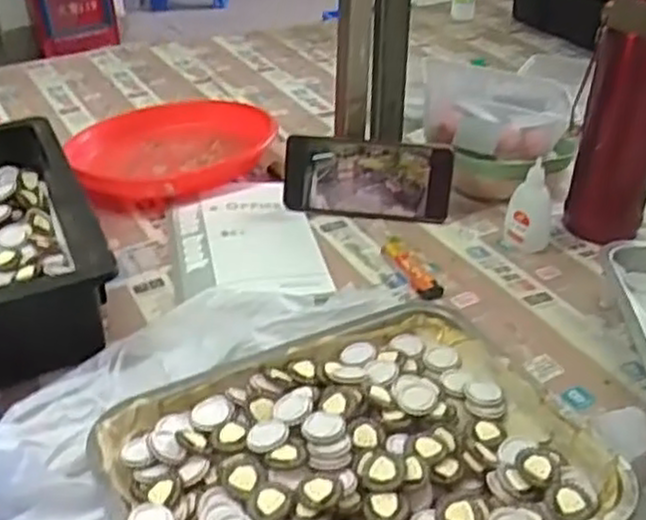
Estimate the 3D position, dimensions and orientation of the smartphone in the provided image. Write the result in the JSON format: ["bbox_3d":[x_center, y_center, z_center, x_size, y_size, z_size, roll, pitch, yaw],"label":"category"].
[{"bbox_3d":[0.045,-0.081,0.761,0.164,0.076,0.008,4,9,1],"label":"smartphone"}]

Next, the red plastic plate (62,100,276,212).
[{"bbox_3d":[-0.172,-0.137,0.884,0.238,0.028,0.238,2,34,-1],"label":"red plastic plate"}]

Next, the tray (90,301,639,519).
[{"bbox_3d":[0.019,0.129,0.500,0.297,0.028,0.243,-13,37,-23],"label":"tray"}]

